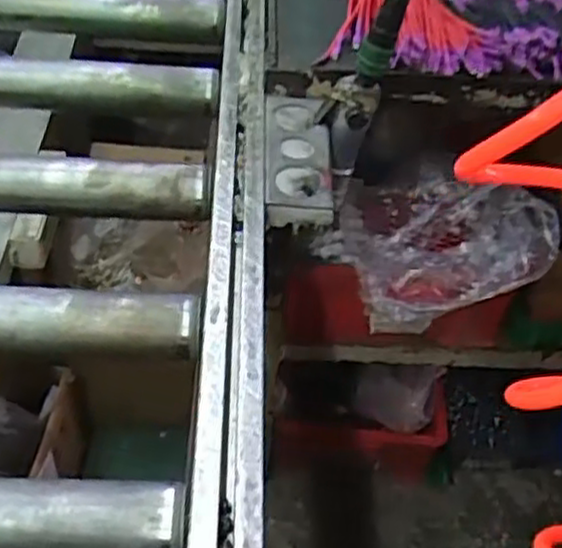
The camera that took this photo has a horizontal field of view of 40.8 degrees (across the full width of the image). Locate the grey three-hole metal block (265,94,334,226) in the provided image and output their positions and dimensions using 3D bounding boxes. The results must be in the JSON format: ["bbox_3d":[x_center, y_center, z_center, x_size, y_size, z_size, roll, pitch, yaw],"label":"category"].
[{"bbox_3d":[0.015,-0.102,0.652,0.057,0.023,0.148,3,46,-3],"label":"grey three-hole metal block"}]

